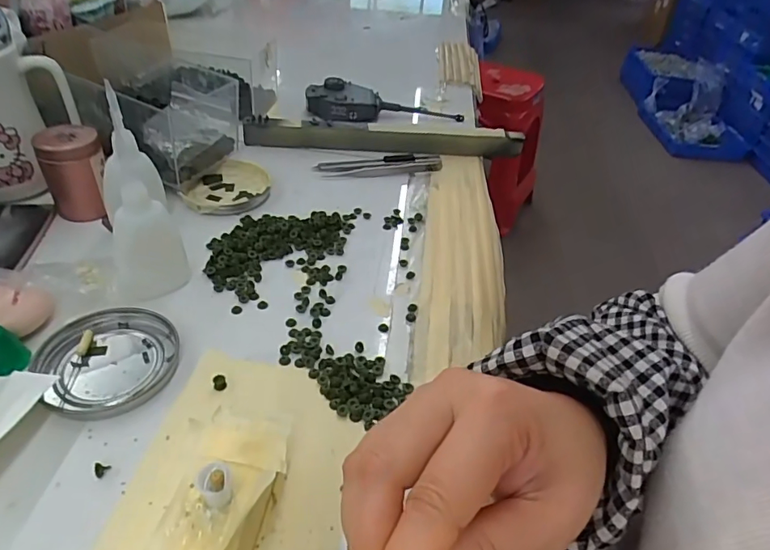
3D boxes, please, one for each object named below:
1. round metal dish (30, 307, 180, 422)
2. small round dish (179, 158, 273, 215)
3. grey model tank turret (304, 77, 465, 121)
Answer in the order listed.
[{"bbox_3d":[-0.166,0.052,0.309,0.076,0.012,0.075,5,41,-4],"label":"round metal dish"},{"bbox_3d":[-0.143,-0.080,0.465,0.073,0.013,0.081,-2,41,-11],"label":"small round dish"},{"bbox_3d":[0.002,-0.204,0.608,0.186,0.030,0.055,-2,41,-11],"label":"grey model tank turret"}]

